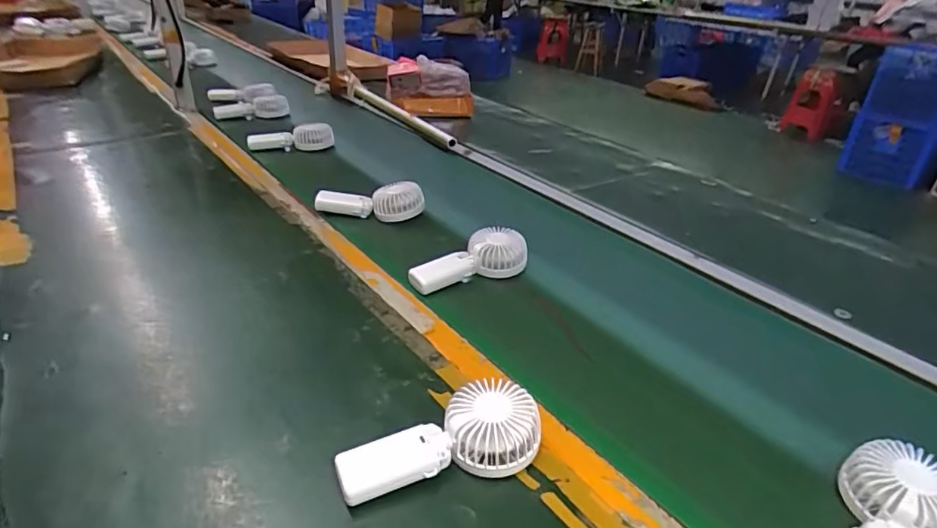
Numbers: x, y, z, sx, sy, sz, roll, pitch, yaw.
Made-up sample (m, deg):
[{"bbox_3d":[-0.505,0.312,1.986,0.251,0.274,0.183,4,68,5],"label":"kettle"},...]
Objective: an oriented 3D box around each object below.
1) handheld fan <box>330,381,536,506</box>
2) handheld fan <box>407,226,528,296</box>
[{"bbox_3d":[-0.026,0.156,0.483,0.176,0.050,0.075,-5,31,-15],"label":"handheld fan"},{"bbox_3d":[0.005,-0.001,0.788,0.178,0.048,0.083,-22,39,-37],"label":"handheld fan"}]

